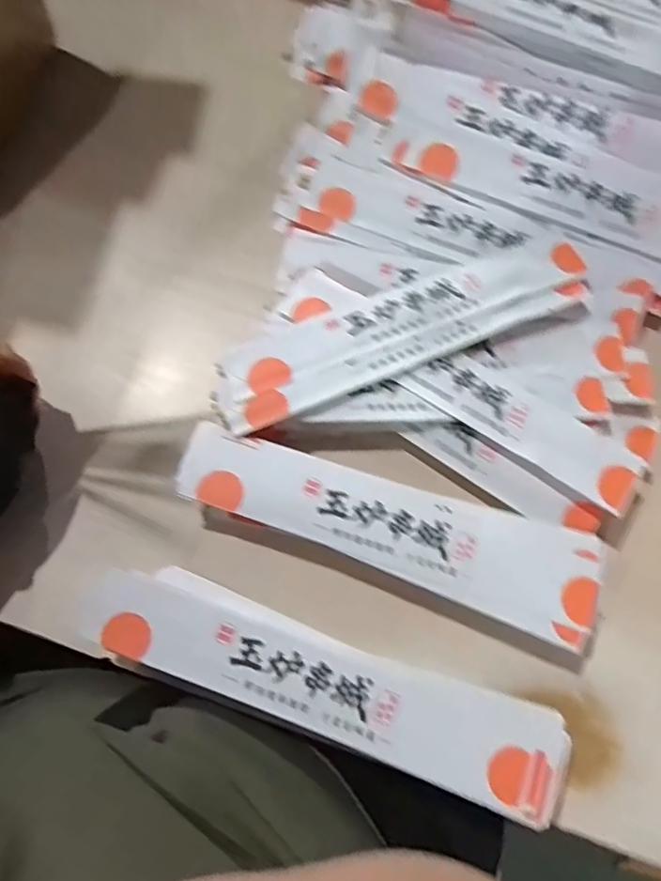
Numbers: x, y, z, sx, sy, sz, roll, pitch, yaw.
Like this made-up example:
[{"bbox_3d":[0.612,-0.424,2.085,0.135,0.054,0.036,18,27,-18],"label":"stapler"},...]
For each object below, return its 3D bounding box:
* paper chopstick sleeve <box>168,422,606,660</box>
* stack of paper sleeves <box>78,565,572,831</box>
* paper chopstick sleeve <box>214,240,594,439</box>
[{"bbox_3d":[0.038,0.057,0.364,0.284,0.010,0.065,18,75,3],"label":"paper chopstick sleeve"},{"bbox_3d":[-0.011,0.151,0.352,0.306,0.028,0.066,17,73,6],"label":"stack of paper sleeves"},{"bbox_3d":[0.054,-0.083,0.406,0.285,0.010,0.067,-22,77,-7],"label":"paper chopstick sleeve"}]

